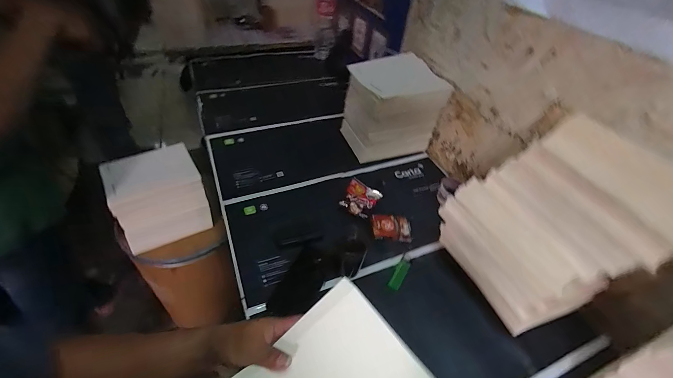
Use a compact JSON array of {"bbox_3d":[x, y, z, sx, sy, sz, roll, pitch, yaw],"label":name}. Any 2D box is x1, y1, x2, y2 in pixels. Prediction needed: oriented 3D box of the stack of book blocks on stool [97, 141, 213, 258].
[{"bbox_3d":[-0.507,0.025,0.876,0.225,0.200,0.188,-17,49,-22],"label":"stack of book blocks on stool"}]

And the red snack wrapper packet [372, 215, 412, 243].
[{"bbox_3d":[0.125,0.089,0.682,0.082,0.028,0.061,0,44,-5],"label":"red snack wrapper packet"}]

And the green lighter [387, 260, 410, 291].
[{"bbox_3d":[0.127,0.174,0.610,0.024,0.011,0.072,27,48,20],"label":"green lighter"}]

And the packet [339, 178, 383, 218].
[{"bbox_3d":[0.060,0.025,0.737,0.078,0.034,0.094,21,46,15],"label":"packet"}]

